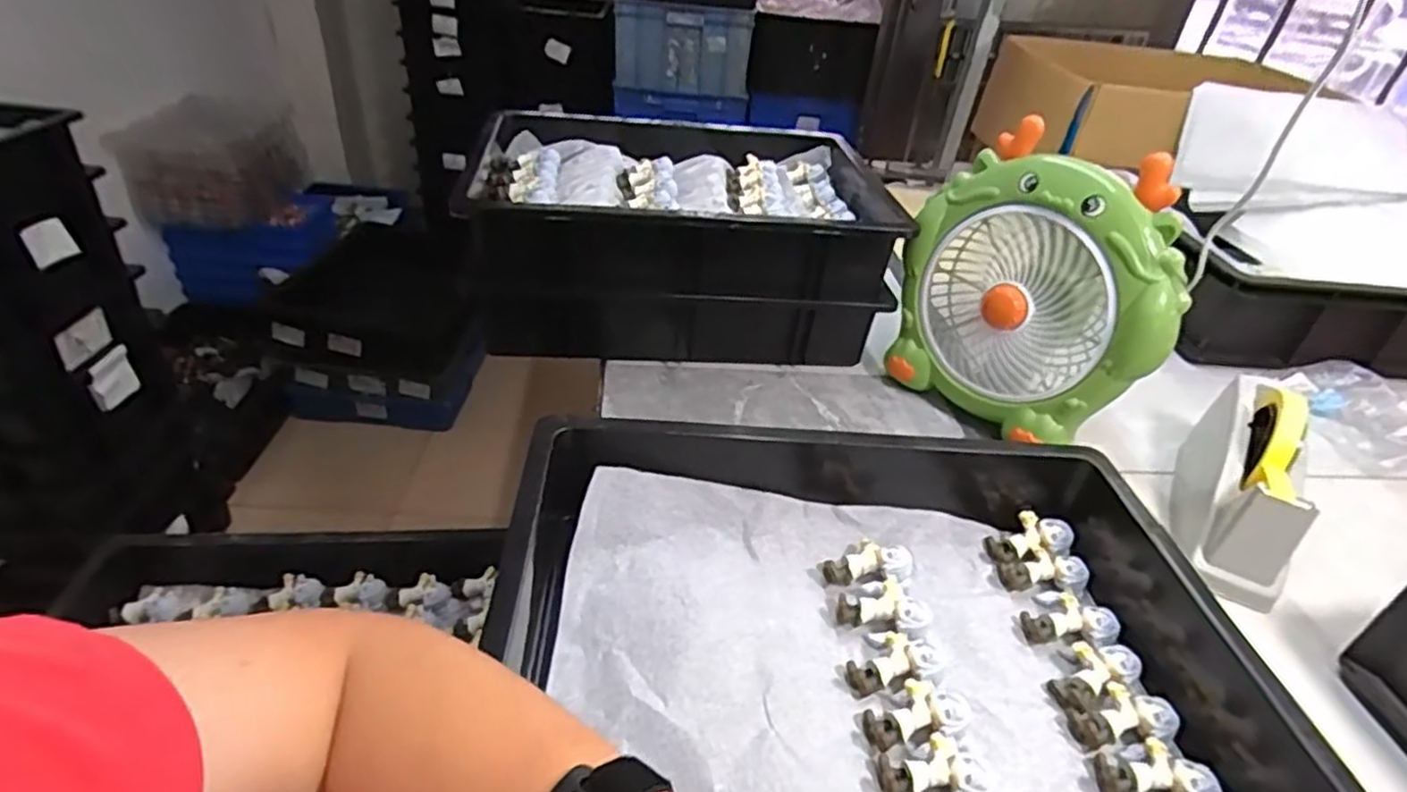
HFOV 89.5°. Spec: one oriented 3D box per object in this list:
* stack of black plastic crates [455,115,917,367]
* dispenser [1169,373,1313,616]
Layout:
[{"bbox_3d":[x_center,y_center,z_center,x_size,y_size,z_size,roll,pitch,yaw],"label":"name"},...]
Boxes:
[{"bbox_3d":[-0.029,-0.233,0.954,0.495,0.211,0.485,4,35,-3],"label":"stack of black plastic crates"},{"bbox_3d":[0.483,0.070,0.639,0.062,0.117,0.226,19,37,18],"label":"dispenser"}]

